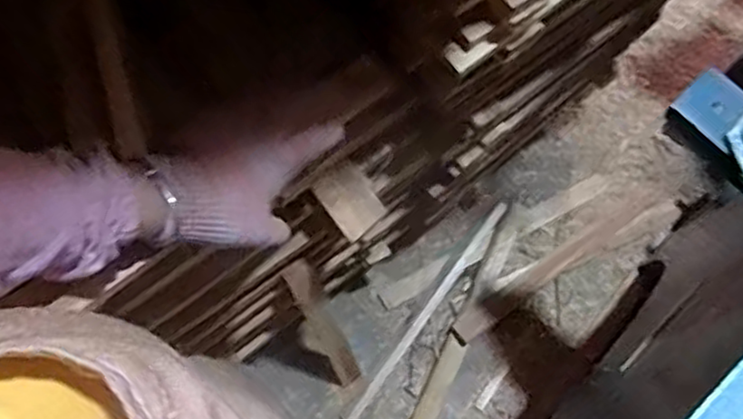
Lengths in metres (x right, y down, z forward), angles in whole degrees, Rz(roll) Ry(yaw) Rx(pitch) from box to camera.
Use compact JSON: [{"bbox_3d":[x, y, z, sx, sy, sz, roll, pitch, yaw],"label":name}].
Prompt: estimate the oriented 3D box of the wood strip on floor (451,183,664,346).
[{"bbox_3d":[0.364,0.101,1.363,0.488,0.023,0.048,-35,78,-8],"label":"wood strip on floor"}]

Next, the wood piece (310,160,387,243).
[{"bbox_3d":[-0.023,-0.010,0.744,0.052,0.015,0.073,-37,78,-8],"label":"wood piece"}]

